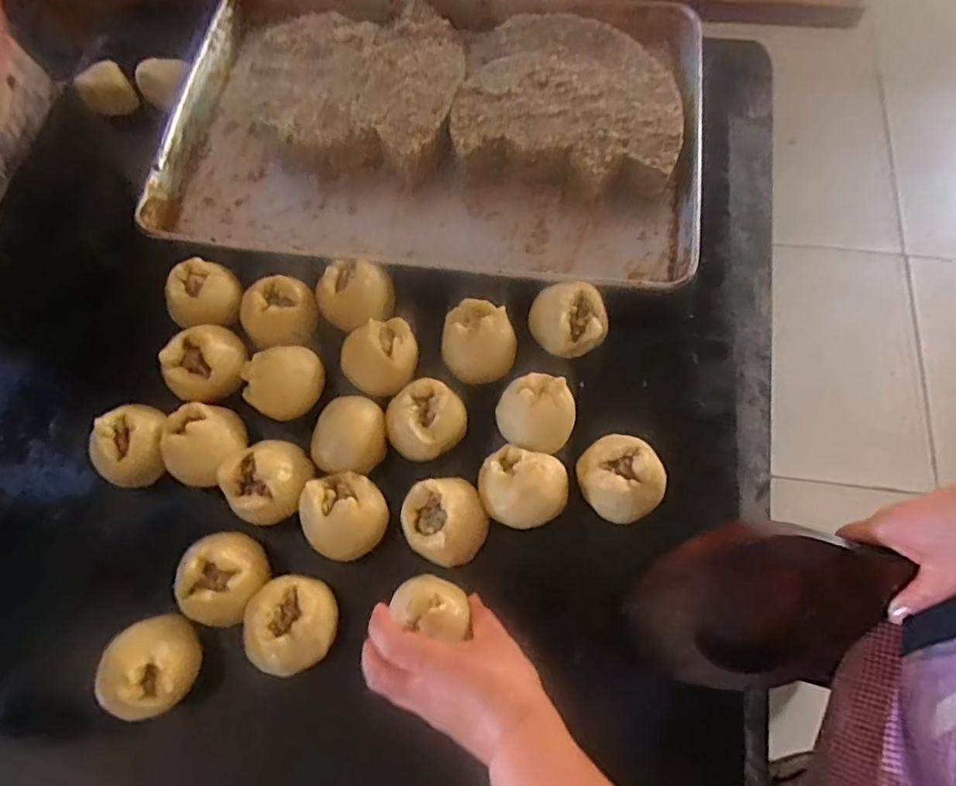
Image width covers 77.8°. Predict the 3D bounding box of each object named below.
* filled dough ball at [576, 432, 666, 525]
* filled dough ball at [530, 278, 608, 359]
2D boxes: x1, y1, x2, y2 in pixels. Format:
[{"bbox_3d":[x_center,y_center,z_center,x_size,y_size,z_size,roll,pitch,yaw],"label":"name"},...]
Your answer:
[{"bbox_3d":[0.128,0.076,0.535,0.072,0.057,0.071,-1,70,2],"label":"filled dough ball"},{"bbox_3d":[0.093,-0.070,0.592,0.068,0.070,0.070,-1,70,2],"label":"filled dough ball"}]

